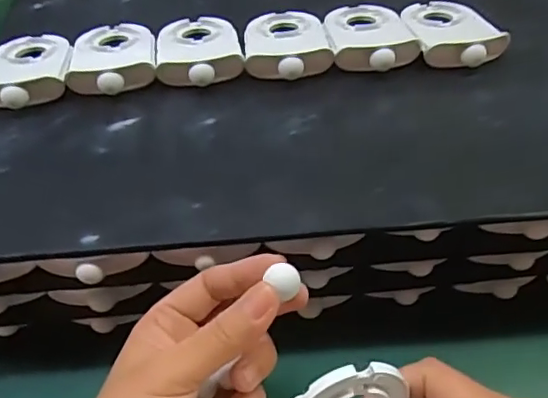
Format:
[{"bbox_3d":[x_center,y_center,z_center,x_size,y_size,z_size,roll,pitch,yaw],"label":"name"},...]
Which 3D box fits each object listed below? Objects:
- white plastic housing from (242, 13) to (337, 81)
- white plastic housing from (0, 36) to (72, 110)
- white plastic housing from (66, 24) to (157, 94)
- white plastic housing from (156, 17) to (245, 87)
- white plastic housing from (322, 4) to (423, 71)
[{"bbox_3d":[0.009,-0.111,0.396,0.058,0.016,0.080,-3,46,0],"label":"white plastic housing"},{"bbox_3d":[-0.168,-0.092,0.385,0.058,0.017,0.082,-7,46,-5],"label":"white plastic housing"},{"bbox_3d":[-0.111,-0.101,0.392,0.055,0.016,0.084,-10,47,-7],"label":"white plastic housing"},{"bbox_3d":[-0.053,-0.109,0.397,0.057,0.018,0.084,-6,46,-3],"label":"white plastic housing"},{"bbox_3d":[0.068,-0.118,0.400,0.057,0.015,0.082,-3,46,0],"label":"white plastic housing"}]

